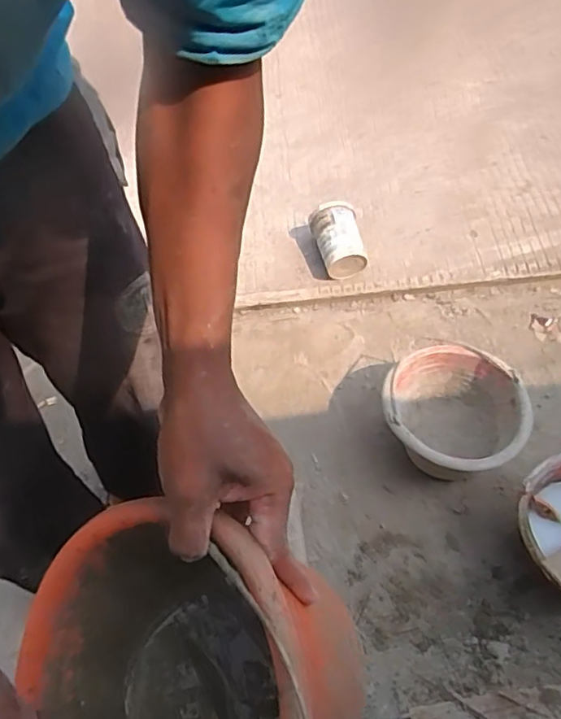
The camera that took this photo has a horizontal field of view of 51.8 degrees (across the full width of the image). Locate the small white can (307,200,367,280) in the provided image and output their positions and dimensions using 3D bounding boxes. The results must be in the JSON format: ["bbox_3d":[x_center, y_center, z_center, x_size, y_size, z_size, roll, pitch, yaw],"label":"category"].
[{"bbox_3d":[0.134,-0.278,1.353,0.108,0.106,0.173,-14,57,-6],"label":"small white can"}]

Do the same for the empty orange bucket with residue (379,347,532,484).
[{"bbox_3d":[0.315,0.115,1.093,0.245,0.163,0.231,-1,57,2],"label":"empty orange bucket with residue"}]

